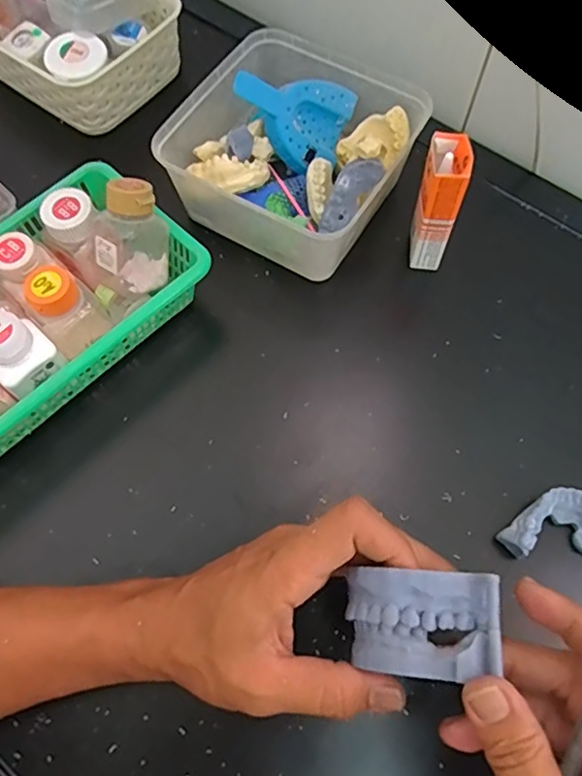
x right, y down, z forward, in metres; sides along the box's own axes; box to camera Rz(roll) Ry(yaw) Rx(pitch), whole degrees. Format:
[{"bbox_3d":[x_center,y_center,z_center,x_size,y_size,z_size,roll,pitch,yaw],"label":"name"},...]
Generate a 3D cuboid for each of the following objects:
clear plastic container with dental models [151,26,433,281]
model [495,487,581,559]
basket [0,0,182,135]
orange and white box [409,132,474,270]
[{"bbox_3d":[0.008,-0.186,0.458,0.162,0.079,0.169,30,69,13],"label":"clear plastic container with dental models"},{"bbox_3d":[0.166,0.087,0.368,0.067,0.021,0.041,1,66,1],"label":"model"},{"bbox_3d":[-0.207,-0.324,0.526,0.197,0.060,0.135,34,70,15],"label":"basket"},{"bbox_3d":[0.105,-0.130,0.422,0.029,0.098,0.042,13,66,7],"label":"orange and white box"}]

